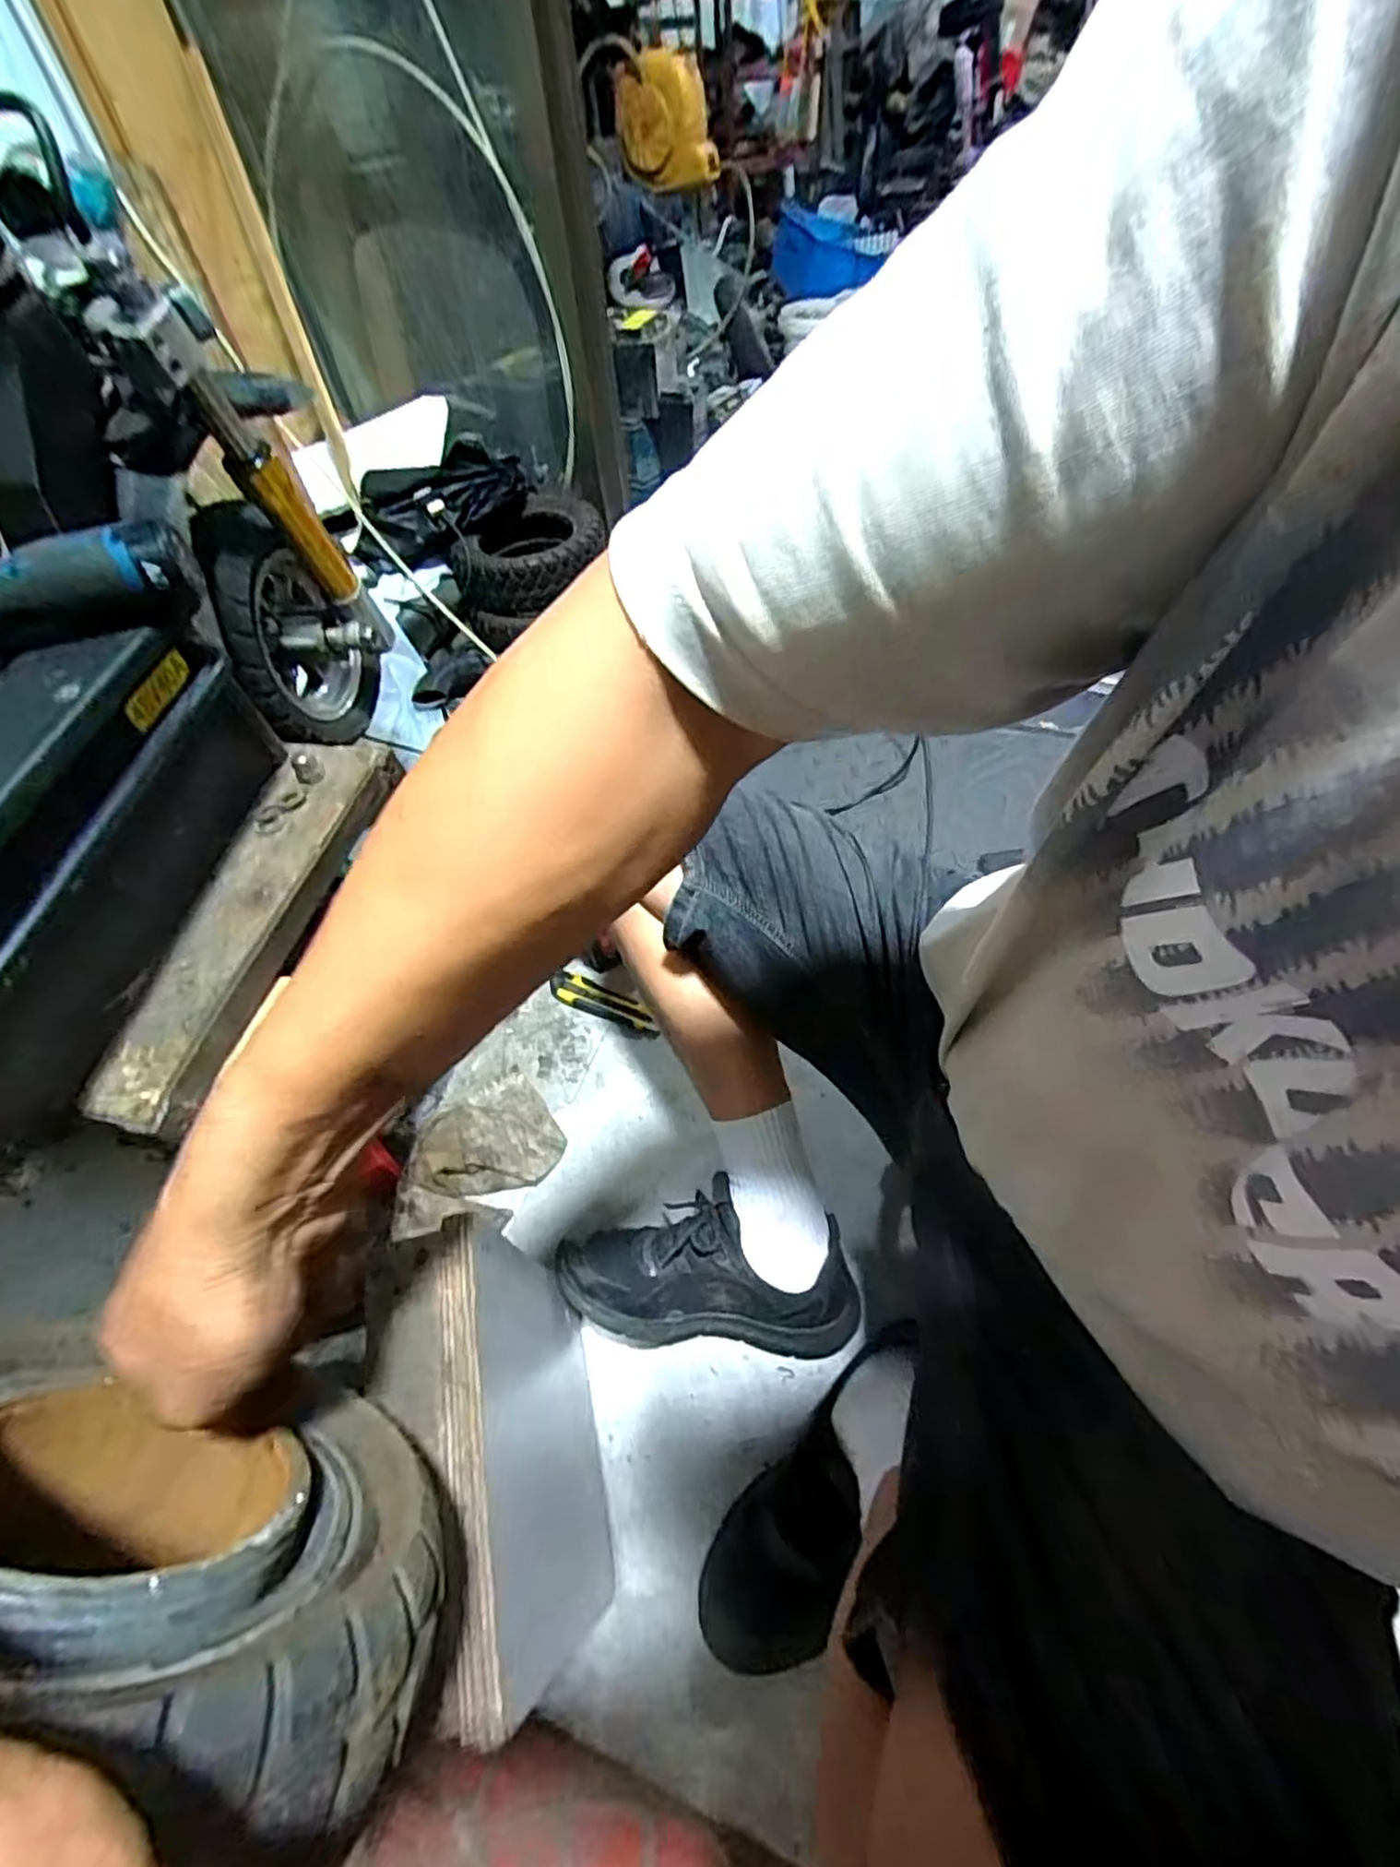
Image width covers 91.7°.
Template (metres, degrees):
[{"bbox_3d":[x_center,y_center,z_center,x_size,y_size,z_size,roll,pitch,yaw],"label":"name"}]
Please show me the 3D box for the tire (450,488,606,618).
[{"bbox_3d":[-0.290,-0.649,1.153,0.255,0.086,0.234,-14,55,-6],"label":"tire"}]

